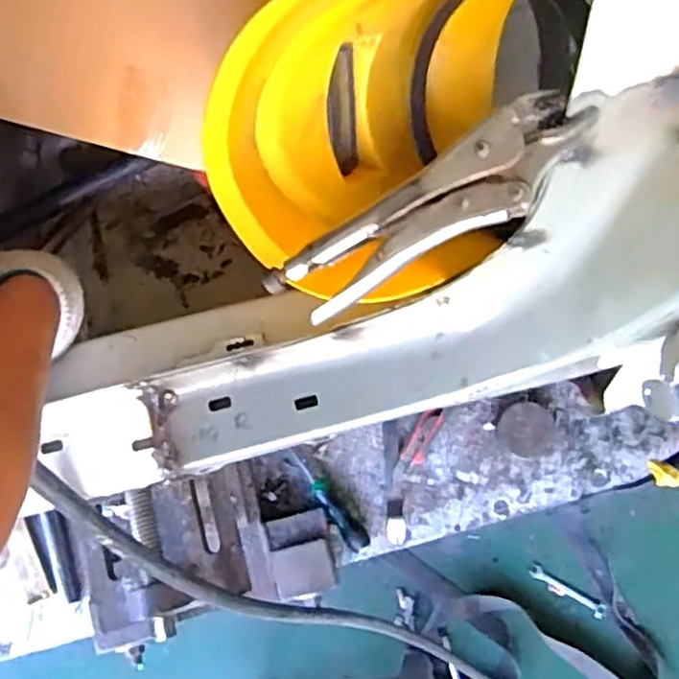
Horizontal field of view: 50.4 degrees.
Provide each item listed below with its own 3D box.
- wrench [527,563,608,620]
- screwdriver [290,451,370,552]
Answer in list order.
[{"bbox_3d":[0.468,0.519,1.483,0.165,0.010,0.032,30,79,8],"label":"wrench"},{"bbox_3d":[-0.018,0.230,1.028,0.030,0.026,0.166,-39,77,-6],"label":"screwdriver"}]

